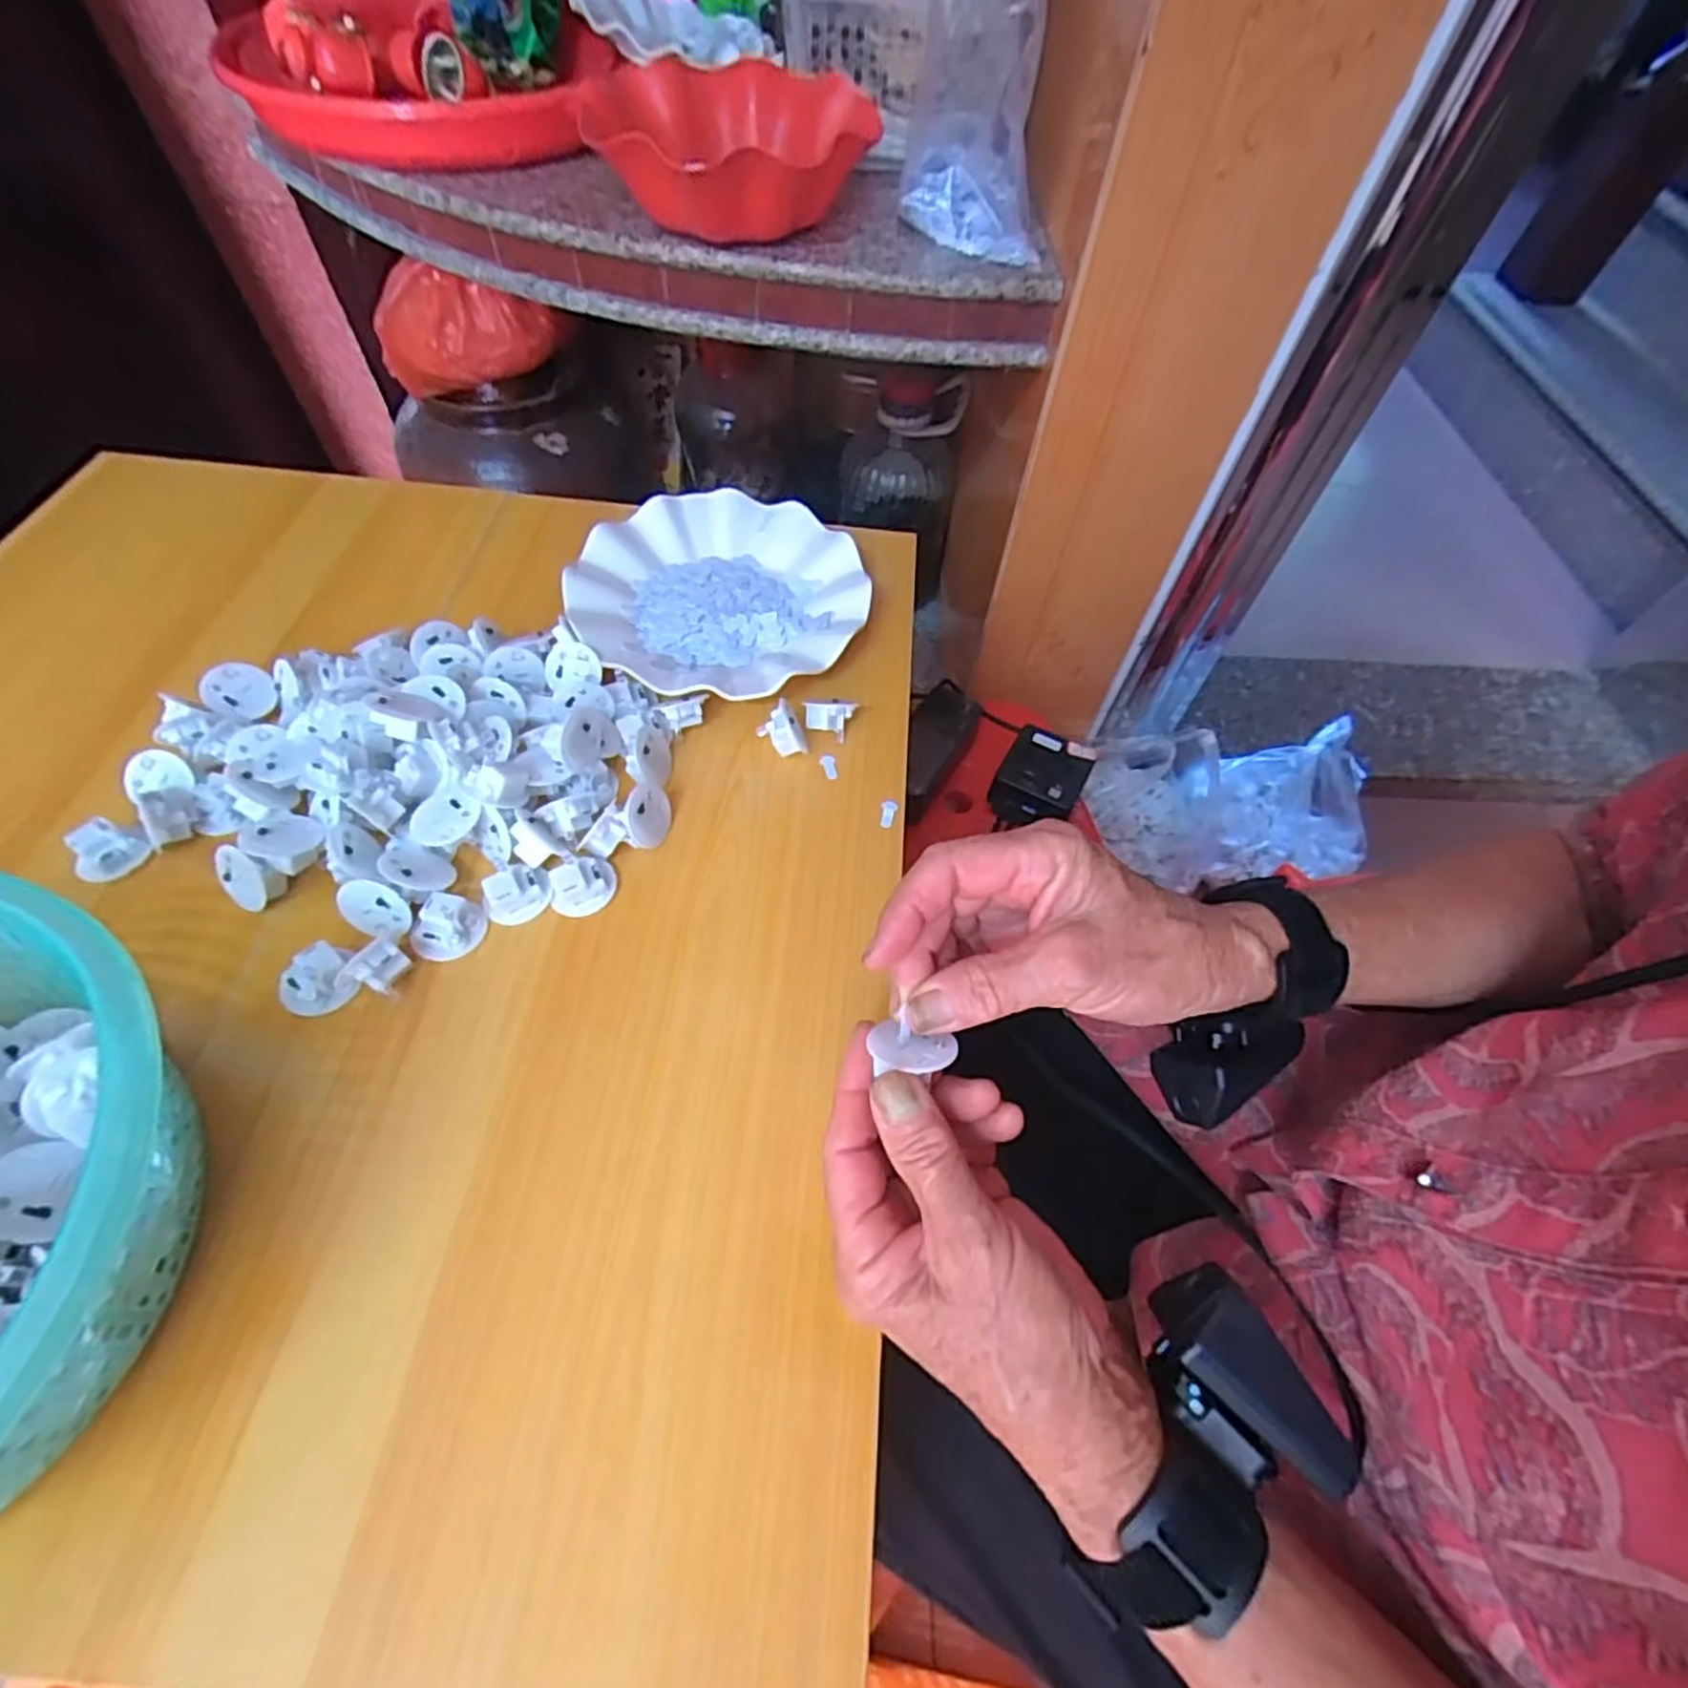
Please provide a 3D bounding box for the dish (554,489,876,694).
[{"bbox_3d":[-0.079,-0.160,0.485,0.178,0.021,0.181,2,58,-3],"label":"dish"}]

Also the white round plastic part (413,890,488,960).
[{"bbox_3d":[-0.184,0.038,0.353,0.027,0.016,0.029,2,58,-3],"label":"white round plastic part"}]

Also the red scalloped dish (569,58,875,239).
[{"bbox_3d":[-0.087,-0.548,0.600,0.214,0.065,0.221,2,58,-3],"label":"red scalloped dish"}]

